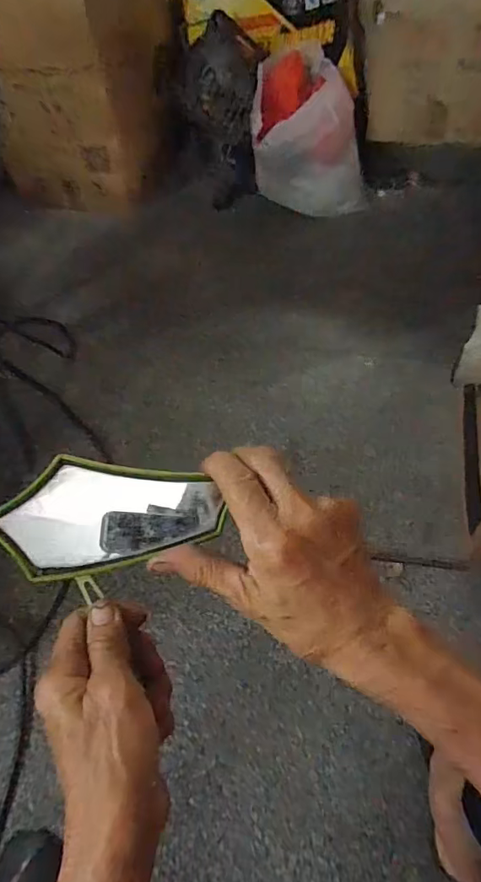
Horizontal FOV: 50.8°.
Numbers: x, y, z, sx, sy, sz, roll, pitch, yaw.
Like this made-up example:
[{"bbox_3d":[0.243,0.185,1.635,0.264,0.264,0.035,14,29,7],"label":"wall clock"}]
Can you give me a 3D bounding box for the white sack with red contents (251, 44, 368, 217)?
[{"bbox_3d":[0.192,-0.786,1.353,0.319,0.328,0.301,4,53,6],"label":"white sack with red contents"}]

